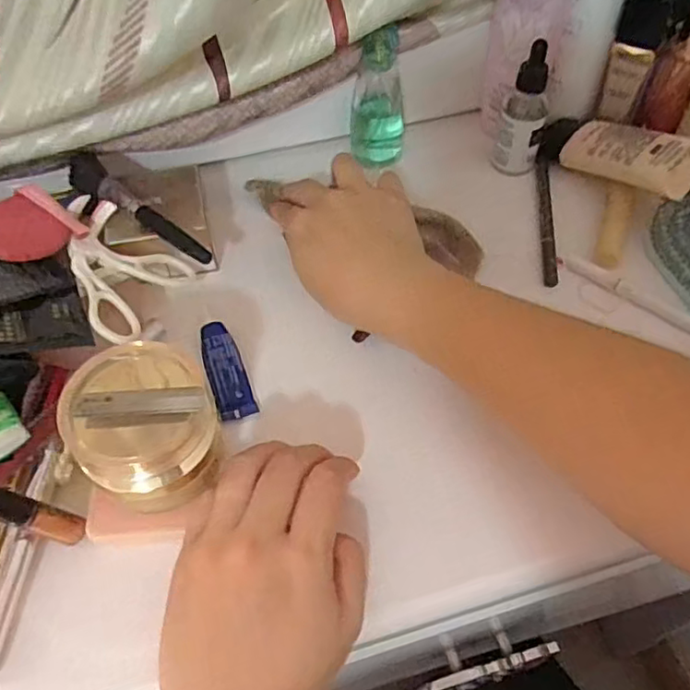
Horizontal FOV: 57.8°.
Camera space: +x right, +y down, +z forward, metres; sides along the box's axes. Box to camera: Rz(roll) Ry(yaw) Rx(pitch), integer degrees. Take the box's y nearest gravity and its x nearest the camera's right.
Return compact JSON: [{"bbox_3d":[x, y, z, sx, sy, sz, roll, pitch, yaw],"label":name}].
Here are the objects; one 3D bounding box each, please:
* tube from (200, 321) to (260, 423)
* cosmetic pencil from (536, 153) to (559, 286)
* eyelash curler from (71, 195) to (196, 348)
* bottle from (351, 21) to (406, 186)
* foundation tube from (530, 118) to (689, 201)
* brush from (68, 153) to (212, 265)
[{"bbox_3d":[-0.072,0.015,0.379,0.022,0.009,0.065,-17,56,-11],"label":"tube"},{"bbox_3d":[0.145,-0.091,0.447,0.011,0.011,0.122,5,54,5],"label":"cosmetic pencil"},{"bbox_3d":[-0.145,-0.043,0.381,0.081,0.019,0.079,36,44,-15],"label":"eyelash curler"},{"bbox_3d":[0.027,-0.181,0.463,0.042,0.100,0.032,-5,54,-3],"label":"bottle"},{"bbox_3d":[0.191,-0.139,0.445,0.044,0.021,0.128,-34,43,-21],"label":"foundation tube"},{"bbox_3d":[-0.135,-0.086,0.399,0.130,0.016,0.021,37,63,24],"label":"brush"}]

